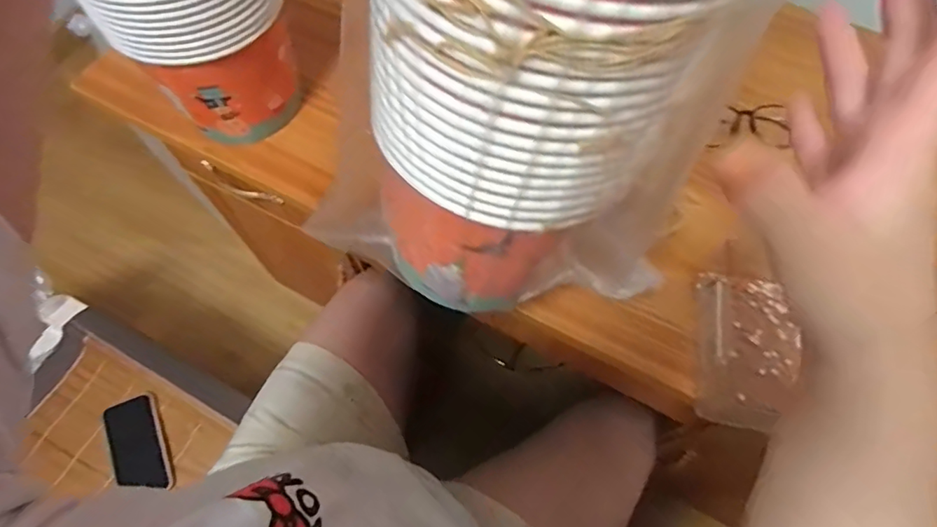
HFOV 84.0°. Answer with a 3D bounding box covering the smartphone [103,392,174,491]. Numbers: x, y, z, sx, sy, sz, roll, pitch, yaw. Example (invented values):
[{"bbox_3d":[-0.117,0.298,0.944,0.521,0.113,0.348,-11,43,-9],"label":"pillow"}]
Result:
[{"bbox_3d":[-0.488,0.269,0.767,0.074,0.009,0.140,-19,74,-13],"label":"smartphone"}]

